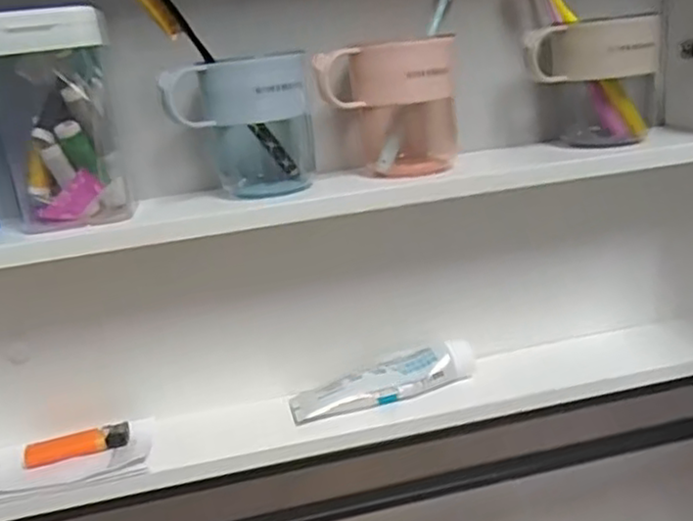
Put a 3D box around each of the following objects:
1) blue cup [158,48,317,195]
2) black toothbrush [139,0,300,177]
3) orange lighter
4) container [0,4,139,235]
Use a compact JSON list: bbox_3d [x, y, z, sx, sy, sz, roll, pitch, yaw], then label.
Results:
[{"bbox_3d":[-0.077,-0.099,0.525,0.103,0.104,0.072,-8,18,-4],"label":"blue cup"},{"bbox_3d":[-0.089,-0.126,0.511,0.010,0.185,0.017,11,60,42],"label":"black toothbrush"},{"bbox_3d":[-0.223,0.150,0.570,0.082,0.013,0.031,-12,19,-17],"label":"orange lighter"},{"bbox_3d":[-0.210,-0.102,0.507,0.084,0.145,0.089,-12,19,-18],"label":"container"}]

